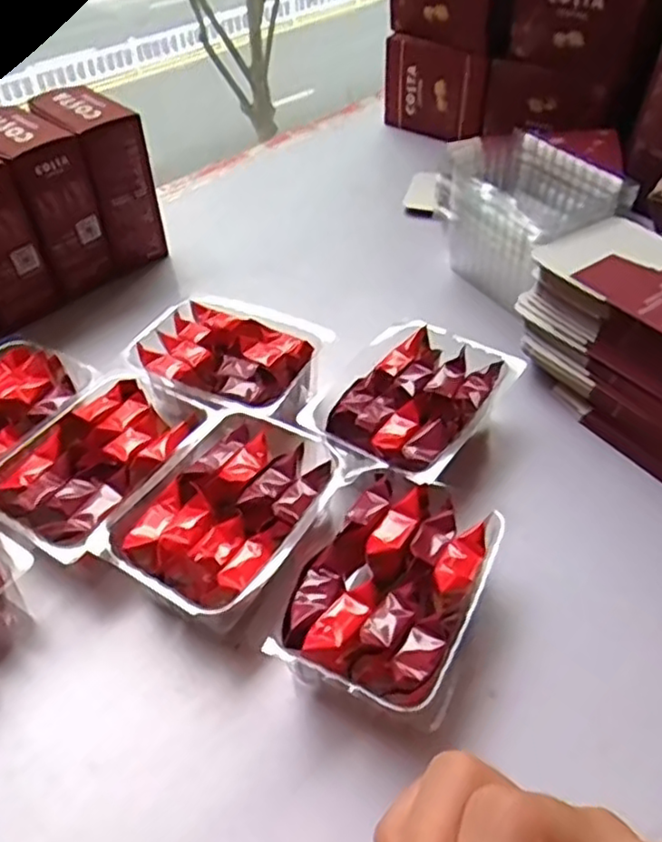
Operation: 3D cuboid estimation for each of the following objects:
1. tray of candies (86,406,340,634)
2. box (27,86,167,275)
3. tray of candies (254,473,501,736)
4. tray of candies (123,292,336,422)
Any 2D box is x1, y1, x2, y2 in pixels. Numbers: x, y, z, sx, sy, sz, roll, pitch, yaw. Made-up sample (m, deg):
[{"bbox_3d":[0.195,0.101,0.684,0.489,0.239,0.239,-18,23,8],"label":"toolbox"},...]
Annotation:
[{"bbox_3d":[-0.053,0.055,0.363,0.095,0.049,0.119,23,51,24],"label":"tray of candies"},{"bbox_3d":[-0.187,-0.197,0.559,0.053,0.124,0.073,-34,53,-27],"label":"box"},{"bbox_3d":[0.030,0.086,0.326,0.079,0.047,0.114,17,48,19],"label":"tray of candies"},{"bbox_3d":[-0.067,-0.039,0.447,0.116,0.036,0.091,21,50,23],"label":"tray of candies"}]

